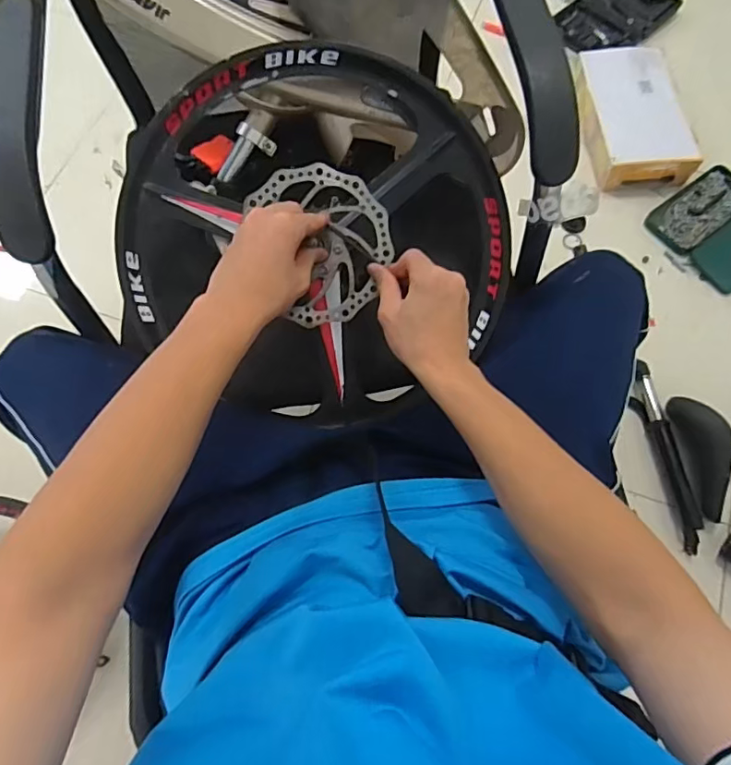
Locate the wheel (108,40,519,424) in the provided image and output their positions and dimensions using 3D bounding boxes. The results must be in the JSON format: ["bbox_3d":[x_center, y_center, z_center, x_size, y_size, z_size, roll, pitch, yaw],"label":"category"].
[{"bbox_3d":[-0.050,-0.147,0.555,0.398,0.065,0.378,35,95,-6],"label":"wheel"}]

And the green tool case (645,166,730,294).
[{"bbox_3d":[0.783,-0.340,1.177,0.243,0.038,0.242,-32,72,-11],"label":"green tool case"}]

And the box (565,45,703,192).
[{"bbox_3d":[0.608,-0.622,1.239,0.202,0.078,0.360,-6,69,-2],"label":"box"}]

